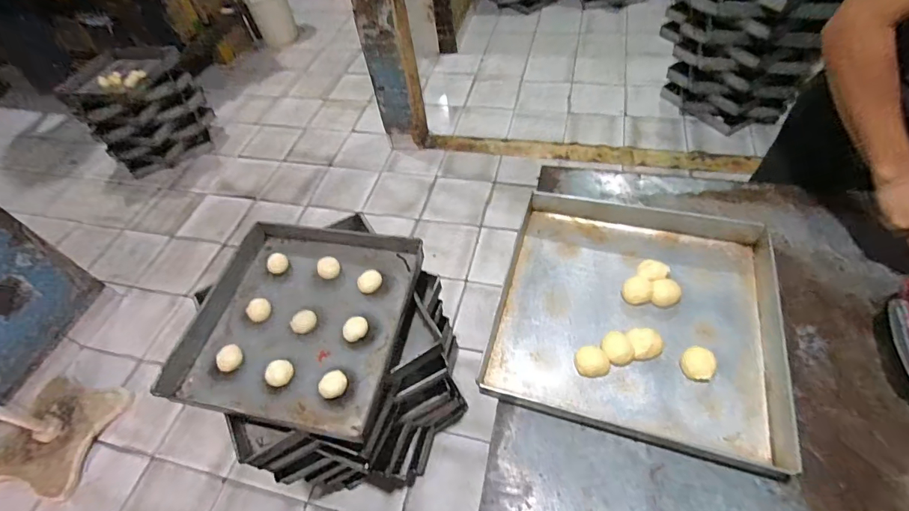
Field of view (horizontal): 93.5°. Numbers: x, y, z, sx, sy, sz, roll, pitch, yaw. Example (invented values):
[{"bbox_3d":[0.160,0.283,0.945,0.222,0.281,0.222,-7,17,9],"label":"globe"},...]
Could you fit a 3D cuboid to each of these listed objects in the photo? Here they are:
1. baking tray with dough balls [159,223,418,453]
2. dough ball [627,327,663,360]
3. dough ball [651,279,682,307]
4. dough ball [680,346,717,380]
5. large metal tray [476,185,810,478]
[{"bbox_3d":[-0.335,0.113,0.975,0.503,0.066,0.511,10,55,11],"label":"baking tray with dough balls"},{"bbox_3d":[0.331,0.155,0.744,0.050,0.032,0.052,-4,52,5],"label":"dough ball"},{"bbox_3d":[0.393,0.073,0.799,0.049,0.030,0.054,28,61,26],"label":"dough ball"},{"bbox_3d":[0.408,0.177,0.711,0.054,0.034,0.057,-35,56,-18],"label":"dough ball"},{"bbox_3d":[0.334,0.083,0.793,0.475,0.053,0.491,12,56,13],"label":"large metal tray"}]

